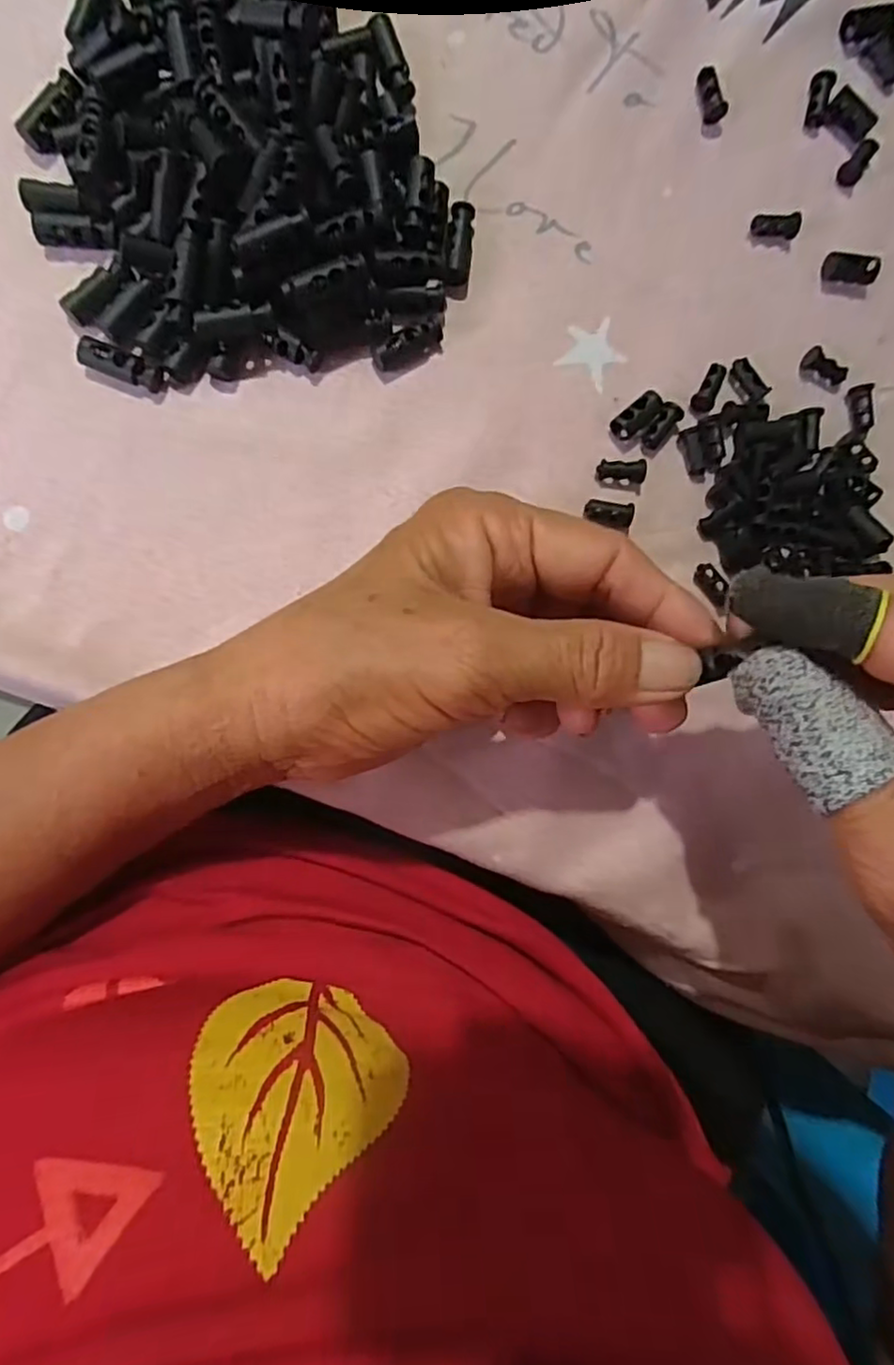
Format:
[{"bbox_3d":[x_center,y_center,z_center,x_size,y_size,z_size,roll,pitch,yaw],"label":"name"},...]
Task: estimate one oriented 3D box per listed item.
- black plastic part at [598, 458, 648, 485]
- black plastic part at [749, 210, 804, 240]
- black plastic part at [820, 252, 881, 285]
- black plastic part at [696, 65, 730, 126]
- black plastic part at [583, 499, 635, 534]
[{"bbox_3d":[0.062,-0.075,0.232,0.017,0.007,0.007,1,91,-7],"label":"black plastic part"},{"bbox_3d":[0.121,-0.168,0.240,0.017,0.005,0.007,6,90,6],"label":"black plastic part"},{"bbox_3d":[0.150,-0.154,0.244,0.020,0.005,0.009,8,90,5],"label":"black plastic part"},{"bbox_3d":[0.096,-0.212,0.236,0.008,0.006,0.017,-21,93,-6],"label":"black plastic part"},{"bbox_3d":[0.057,-0.060,0.234,0.017,0.007,0.009,12,89,-7],"label":"black plastic part"}]

